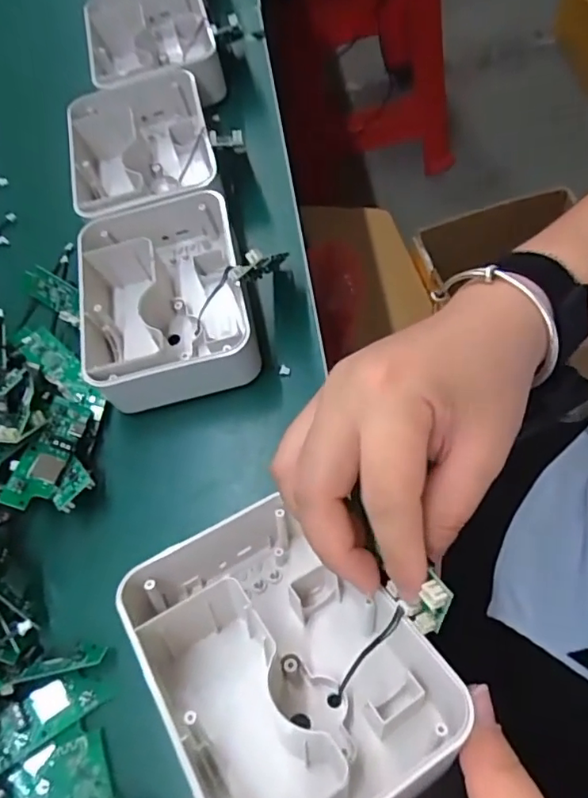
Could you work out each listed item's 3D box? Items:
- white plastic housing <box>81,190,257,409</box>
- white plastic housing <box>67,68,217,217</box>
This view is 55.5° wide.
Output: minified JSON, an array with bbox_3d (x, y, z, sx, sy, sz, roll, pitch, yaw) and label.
[{"bbox_3d":[-0.080,-0.063,0.354,0.100,0.042,0.134,-16,65,3],"label":"white plastic housing"},{"bbox_3d":[-0.108,-0.179,0.412,0.100,0.042,0.133,-16,65,3],"label":"white plastic housing"}]

